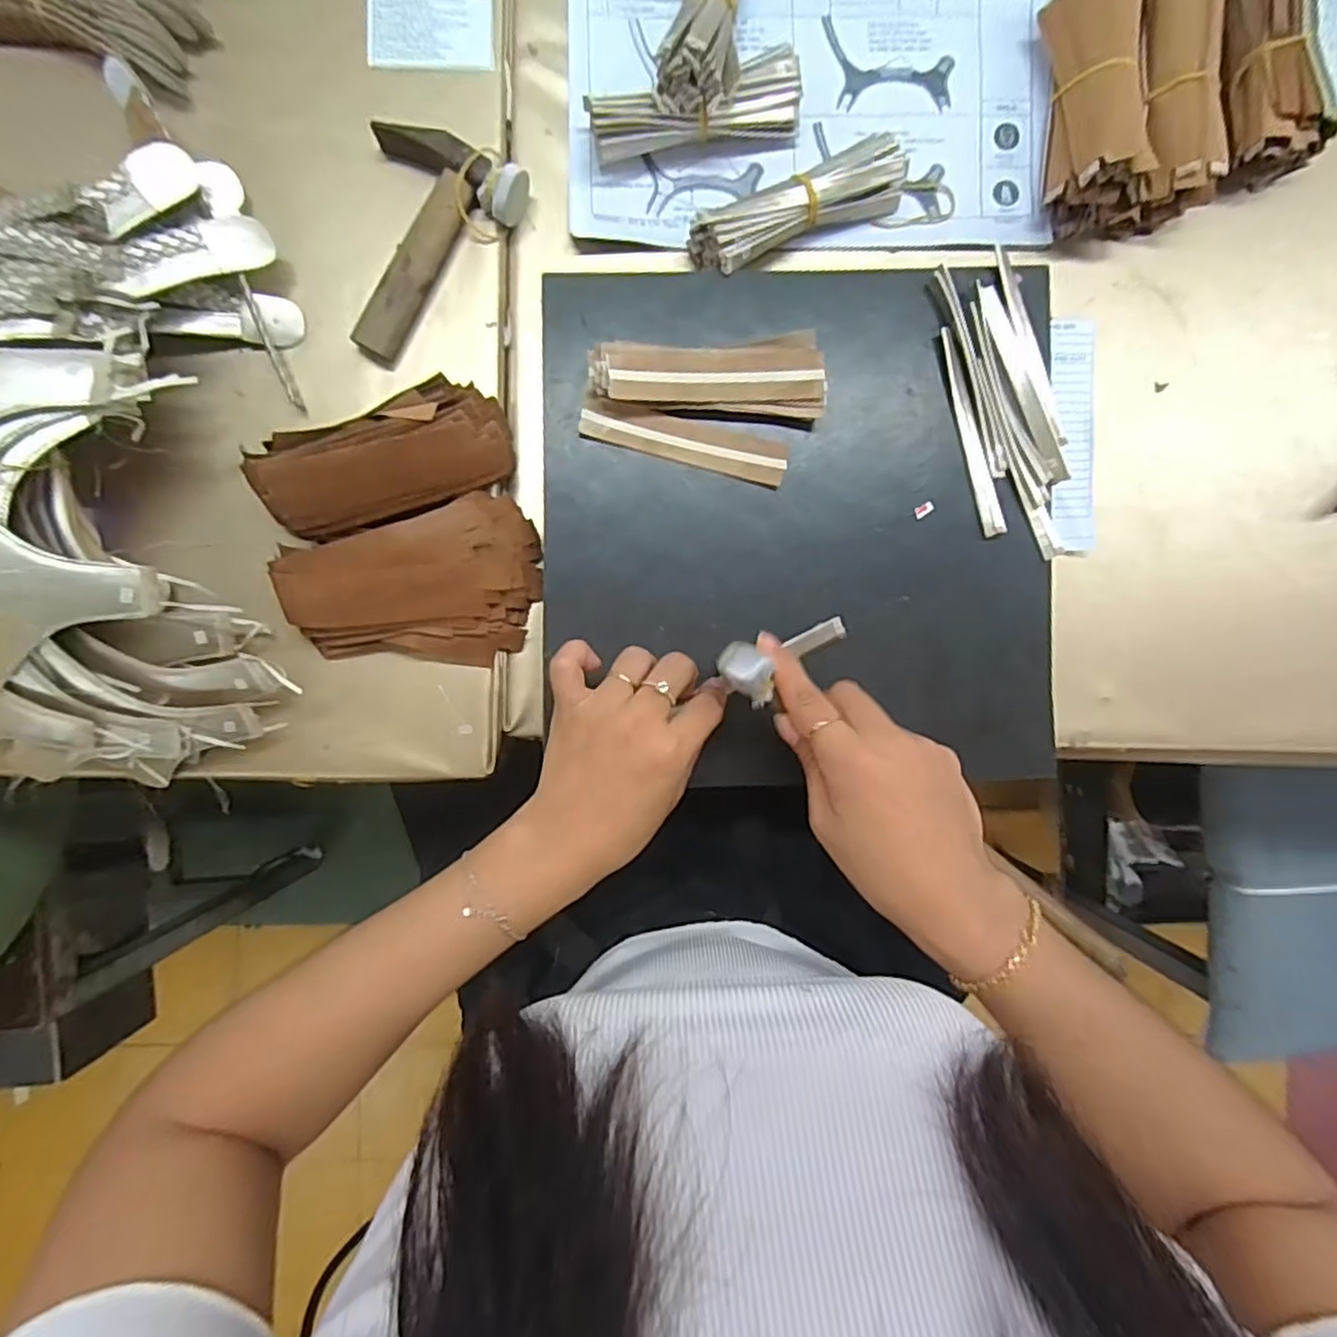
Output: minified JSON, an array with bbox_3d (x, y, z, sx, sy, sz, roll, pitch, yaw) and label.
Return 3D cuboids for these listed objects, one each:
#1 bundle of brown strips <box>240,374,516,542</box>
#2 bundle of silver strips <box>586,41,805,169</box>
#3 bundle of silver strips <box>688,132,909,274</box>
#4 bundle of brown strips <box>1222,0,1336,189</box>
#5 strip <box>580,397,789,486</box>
[{"bbox_3d":[-0.161,-0.118,0.386,0.142,0.047,0.064,-22,96,-3],"label":"bundle of brown strips"},{"bbox_3d":[0.016,-0.329,0.402,0.123,0.034,0.032,-14,91,-1],"label":"bundle of silver strips"},{"bbox_3d":[0.078,-0.269,0.402,0.129,0.034,0.034,-22,91,-1],"label":"bundle of silver strips"},{"bbox_3d":[0.345,-0.359,0.395,0.056,0.039,0.136,-10,95,-5],"label":"bundle of brown strips"},{"bbox_3d":[0.009,-0.135,0.400,0.121,0.005,0.024,15,96,1],"label":"strip"}]

